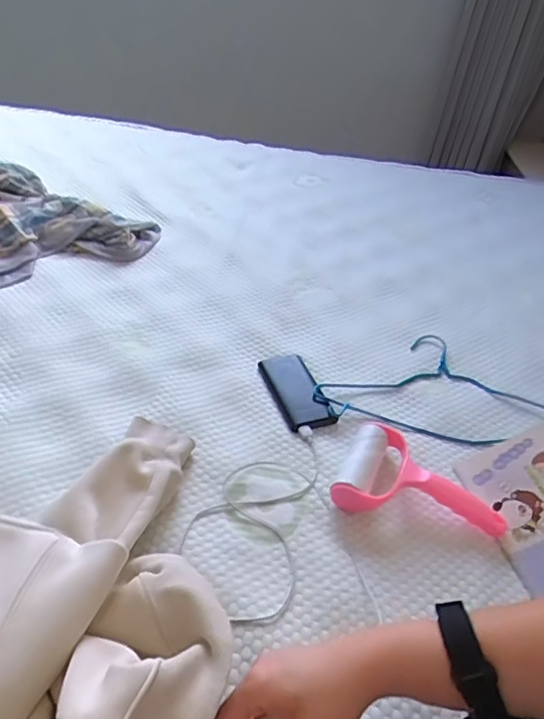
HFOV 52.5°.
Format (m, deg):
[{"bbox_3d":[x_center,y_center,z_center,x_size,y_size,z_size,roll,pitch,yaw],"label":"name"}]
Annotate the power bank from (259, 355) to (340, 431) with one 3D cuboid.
[{"bbox_3d":[0.034,0.040,0.792,0.071,0.013,0.158,-9,41,-18],"label":"power bank"}]

